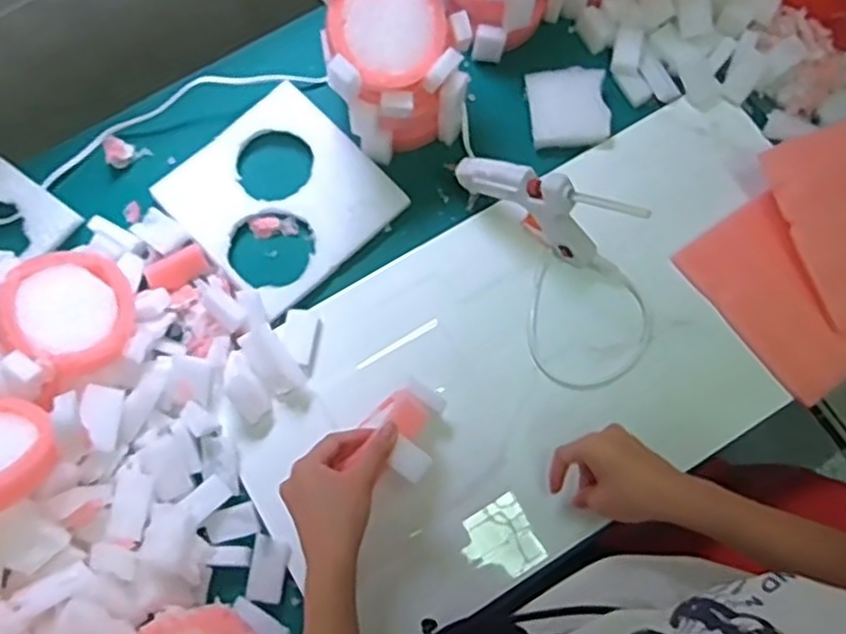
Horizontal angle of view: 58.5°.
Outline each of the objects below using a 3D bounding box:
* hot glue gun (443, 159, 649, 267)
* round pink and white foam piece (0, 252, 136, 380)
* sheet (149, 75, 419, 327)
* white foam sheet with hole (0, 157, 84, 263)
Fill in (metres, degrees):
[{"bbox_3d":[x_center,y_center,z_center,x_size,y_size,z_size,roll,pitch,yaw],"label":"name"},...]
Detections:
[{"bbox_3d":[0.100,-0.100,0.665,0.162,0.102,0.026,30,75,9],"label":"hot glue gun"},{"bbox_3d":[-0.286,-0.001,0.611,0.097,0.025,0.099,-22,80,-36],"label":"round pink and white foam piece"},{"bbox_3d":[-0.136,-0.115,0.721,0.175,0.021,0.178,-42,77,-12],"label":"sheet"},{"bbox_3d":[-0.392,-0.081,0.691,0.108,0.009,0.114,35,76,10],"label":"white foam sheet with hole"}]

